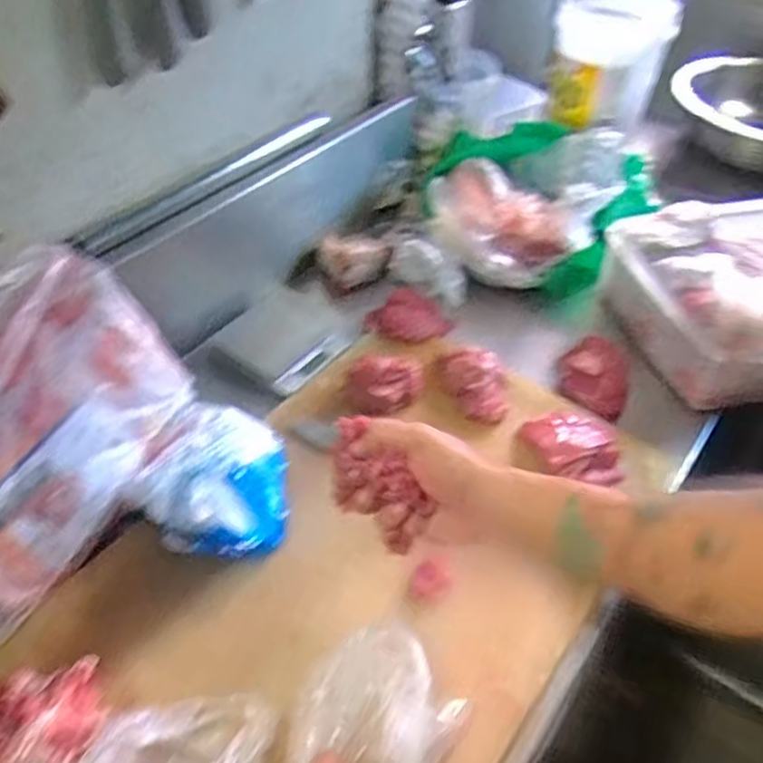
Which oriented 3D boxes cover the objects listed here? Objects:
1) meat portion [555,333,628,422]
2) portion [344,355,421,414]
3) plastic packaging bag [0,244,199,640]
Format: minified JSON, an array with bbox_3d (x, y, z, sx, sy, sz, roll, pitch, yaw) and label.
[{"bbox_3d":[0.225,-0.007,0.732,0.065,0.036,0.094,8,45,6],"label":"meat portion"},{"bbox_3d":[0.001,0.002,0.703,0.074,0.035,0.061,1,45,-1],"label":"portion"},{"bbox_3d":[-0.286,0.028,0.552,0.039,0.229,0.273,-6,36,39],"label":"plastic packaging bag"}]

